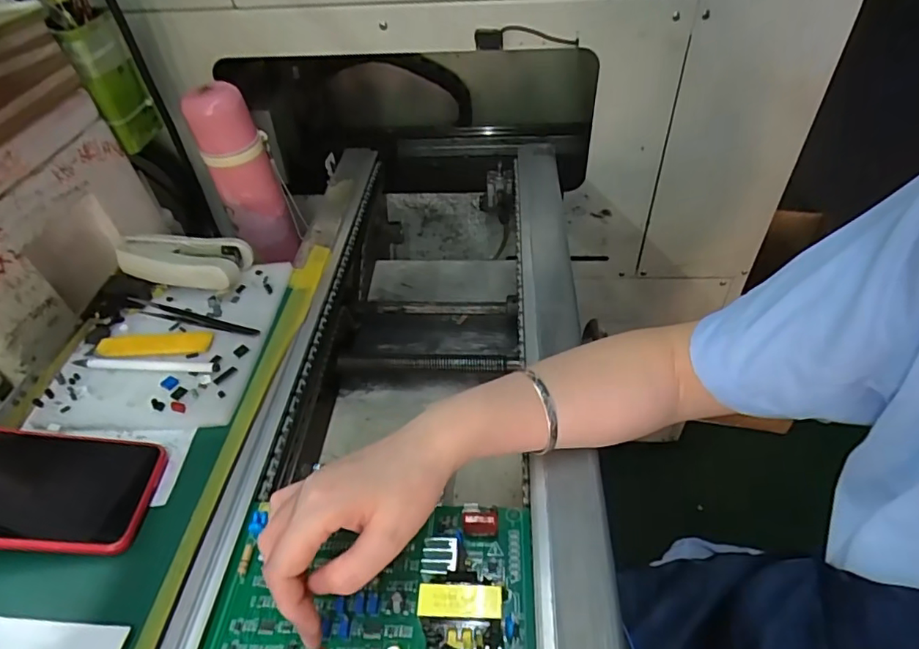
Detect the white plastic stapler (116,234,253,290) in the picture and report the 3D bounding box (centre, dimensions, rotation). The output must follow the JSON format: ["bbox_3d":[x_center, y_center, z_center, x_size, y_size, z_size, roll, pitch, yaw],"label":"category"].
[{"bbox_3d":[-0.256,-0.059,0.500,0.107,0.039,0.049,5,44,10],"label":"white plastic stapler"}]

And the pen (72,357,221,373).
[{"bbox_3d":[-0.252,0.031,0.431,0.125,0.007,0.011,2,43,8],"label":"pen"}]

